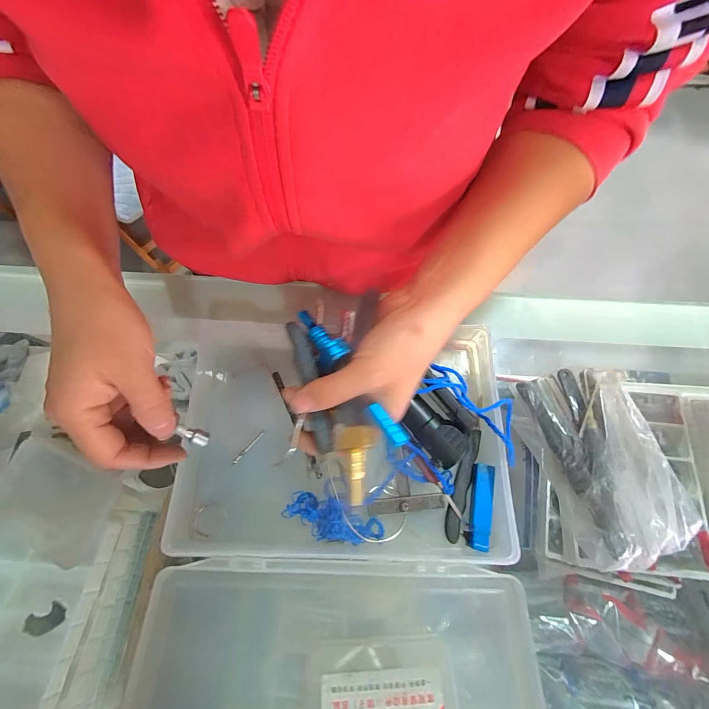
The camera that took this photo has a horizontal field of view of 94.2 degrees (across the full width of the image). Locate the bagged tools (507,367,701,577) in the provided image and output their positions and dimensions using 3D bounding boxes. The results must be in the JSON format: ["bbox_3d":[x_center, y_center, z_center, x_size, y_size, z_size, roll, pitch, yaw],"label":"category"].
[{"bbox_3d":[0.185,0.079,0.251,0.072,0.040,0.136,-15,72,-4],"label":"bagged tools"}]

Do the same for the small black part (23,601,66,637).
[{"bbox_3d":[-0.226,0.194,0.242,0.027,0.006,0.016,-28,73,-8],"label":"small black part"}]

